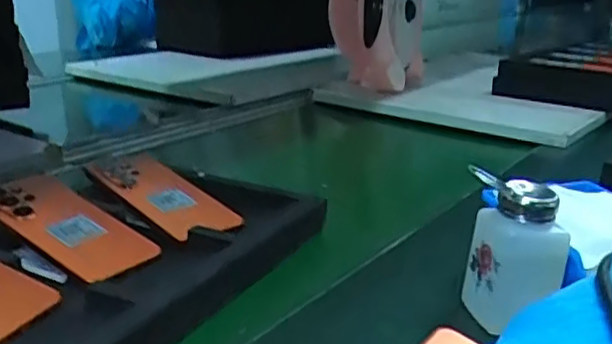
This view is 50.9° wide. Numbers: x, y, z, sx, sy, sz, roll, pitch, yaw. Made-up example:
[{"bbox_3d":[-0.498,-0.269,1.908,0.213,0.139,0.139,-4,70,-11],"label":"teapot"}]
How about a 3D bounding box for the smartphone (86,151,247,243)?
[{"bbox_3d":[-0.145,0.018,0.641,0.177,0.011,0.079,28,28,37],"label":"smartphone"}]

